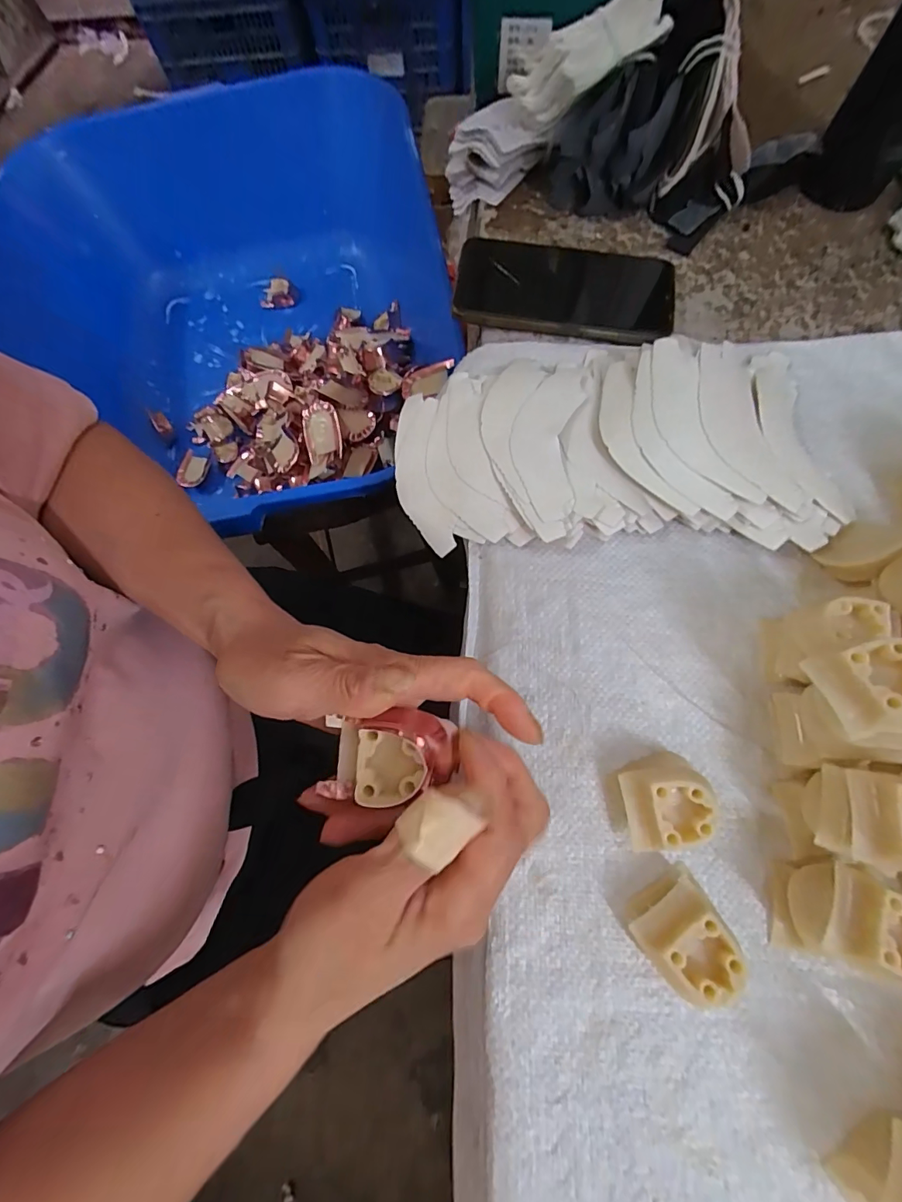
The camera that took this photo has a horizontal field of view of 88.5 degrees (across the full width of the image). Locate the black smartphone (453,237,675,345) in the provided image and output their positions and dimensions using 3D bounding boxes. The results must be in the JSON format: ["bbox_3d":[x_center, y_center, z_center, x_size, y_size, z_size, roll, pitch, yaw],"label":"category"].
[{"bbox_3d":[0.089,-0.240,0.352,0.160,0.008,0.088,7,73,3],"label":"black smartphone"}]

